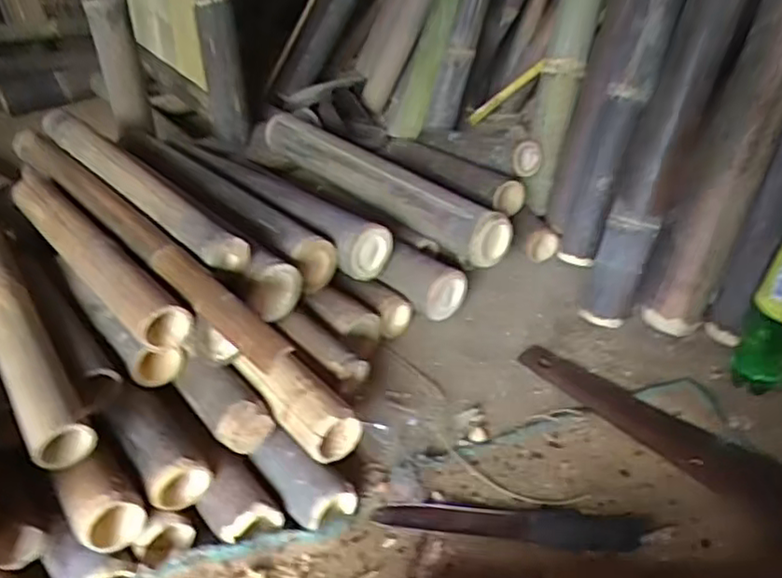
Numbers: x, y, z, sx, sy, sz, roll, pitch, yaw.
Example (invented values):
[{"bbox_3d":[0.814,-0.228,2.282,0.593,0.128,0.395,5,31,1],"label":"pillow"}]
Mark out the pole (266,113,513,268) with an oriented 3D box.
[{"bbox_3d":[-0.032,-0.184,1.086,0.077,0.074,0.536,-28,44,-32],"label":"pole"}]

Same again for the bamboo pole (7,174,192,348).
[{"bbox_3d":[-0.346,-0.041,0.749,0.051,0.057,0.375,-29,45,-33],"label":"bamboo pole"}]

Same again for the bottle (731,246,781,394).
[{"bbox_3d":[0.438,0.024,0.735,0.058,0.224,0.053,22,43,29],"label":"bottle"}]

